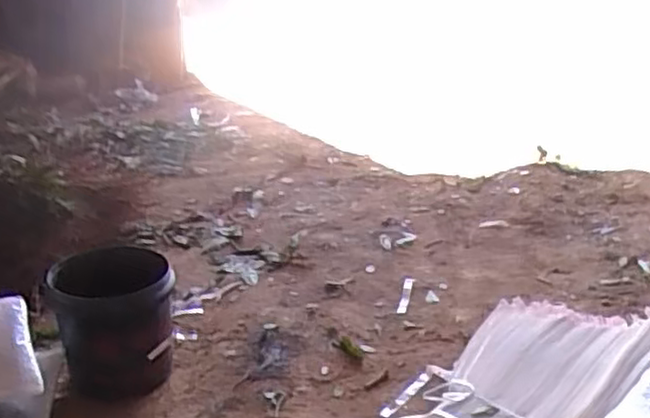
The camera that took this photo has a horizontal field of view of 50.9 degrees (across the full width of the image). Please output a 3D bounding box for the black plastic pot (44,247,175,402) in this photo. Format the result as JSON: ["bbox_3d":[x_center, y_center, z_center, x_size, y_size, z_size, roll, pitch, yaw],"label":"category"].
[{"bbox_3d":[-0.449,0.238,1.482,0.234,0.273,0.258,-10,22,-17],"label":"black plastic pot"}]

